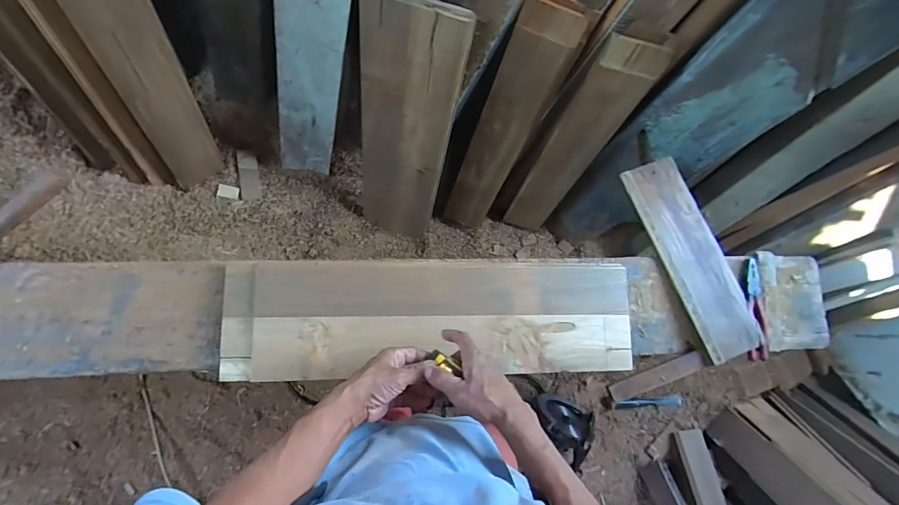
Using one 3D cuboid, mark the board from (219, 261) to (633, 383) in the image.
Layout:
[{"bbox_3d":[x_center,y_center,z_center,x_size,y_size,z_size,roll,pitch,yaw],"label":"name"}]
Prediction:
[{"bbox_3d":[-0.017,0.110,0.678,0.677,0.032,0.187,0,85,-6],"label":"board"}]

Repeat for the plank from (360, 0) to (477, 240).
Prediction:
[{"bbox_3d":[-0.106,-0.239,0.926,0.195,0.671,0.041,12,60,-5],"label":"plank"}]

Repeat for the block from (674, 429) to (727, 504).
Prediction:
[{"bbox_3d":[0.771,0.670,1.233,0.080,0.020,0.225,-18,65,24],"label":"block"}]

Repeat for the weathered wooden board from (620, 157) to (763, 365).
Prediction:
[{"bbox_3d":[0.469,0.007,0.778,0.119,0.022,0.394,-20,81,-3],"label":"weathered wooden board"}]

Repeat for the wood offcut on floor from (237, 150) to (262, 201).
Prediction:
[{"bbox_3d":[-0.533,-0.207,1.069,0.045,0.011,0.148,-6,73,-29],"label":"wood offcut on floor"}]

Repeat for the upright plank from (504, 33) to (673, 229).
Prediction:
[{"bbox_3d":[0.281,-0.223,0.979,0.131,0.644,0.041,22,62,1],"label":"upright plank"}]

